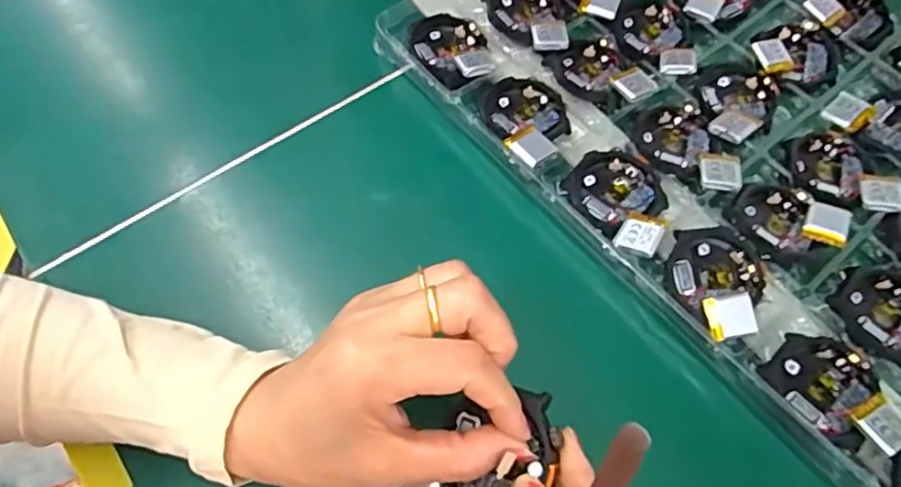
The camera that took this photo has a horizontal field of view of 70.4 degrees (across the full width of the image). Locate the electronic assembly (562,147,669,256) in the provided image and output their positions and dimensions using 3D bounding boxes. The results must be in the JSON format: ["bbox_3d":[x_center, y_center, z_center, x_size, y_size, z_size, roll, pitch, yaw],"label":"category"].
[{"bbox_3d":[0.095,-0.025,0.346,0.048,0.015,0.067,-26,67,-14],"label":"electronic assembly"}]

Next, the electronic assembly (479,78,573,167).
[{"bbox_3d":[0.046,-0.074,0.370,0.046,0.019,0.067,-16,65,-9],"label":"electronic assembly"}]

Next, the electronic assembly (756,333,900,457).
[{"bbox_3d":[0.184,0.070,0.303,0.039,0.020,0.061,-38,70,-18],"label":"electronic assembly"}]

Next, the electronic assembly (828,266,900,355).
[{"bbox_3d":[0.231,0.037,0.324,0.063,0.016,0.043,39,69,16],"label":"electronic assembly"}]

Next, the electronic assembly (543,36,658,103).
[{"bbox_3d":[0.092,-0.102,0.392,0.046,0.017,0.058,-23,66,-13],"label":"electronic assembly"}]

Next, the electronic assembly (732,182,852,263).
[{"bbox_3d":[0.184,-0.010,0.351,0.056,0.014,0.046,30,67,13],"label":"electronic assembly"}]

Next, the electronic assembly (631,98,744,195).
[{"bbox_3d":[0.135,-0.054,0.369,0.044,0.019,0.068,-10,64,-6],"label":"electronic assembly"}]

